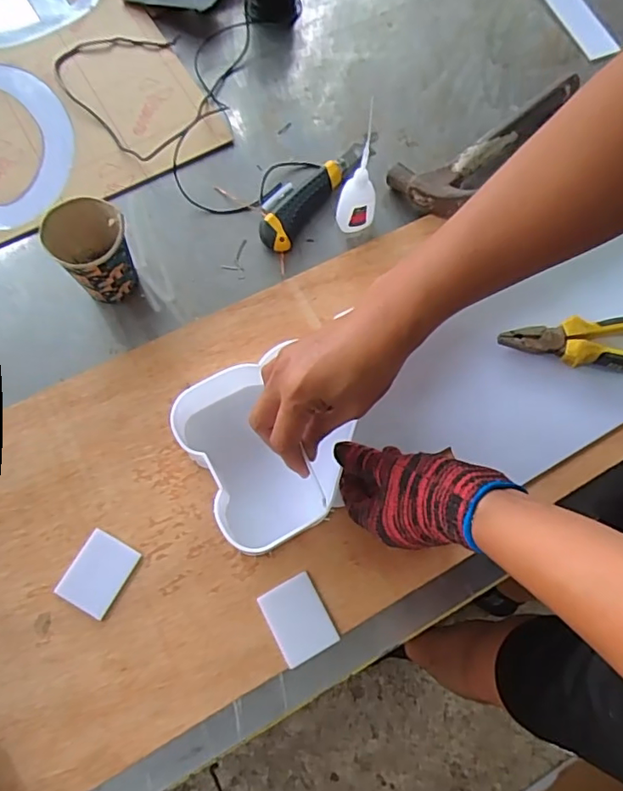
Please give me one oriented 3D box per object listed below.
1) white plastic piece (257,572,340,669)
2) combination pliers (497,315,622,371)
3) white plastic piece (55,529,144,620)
[{"bbox_3d":[-0.011,0.196,0.473,0.049,0.004,0.064,-26,73,-12],"label":"white plastic piece"},{"bbox_3d":[0.288,-0.051,0.554,0.187,0.031,0.053,2,70,-2],"label":"combination pliers"},{"bbox_3d":[-0.189,0.158,0.479,0.049,0.006,0.062,27,71,7],"label":"white plastic piece"}]

